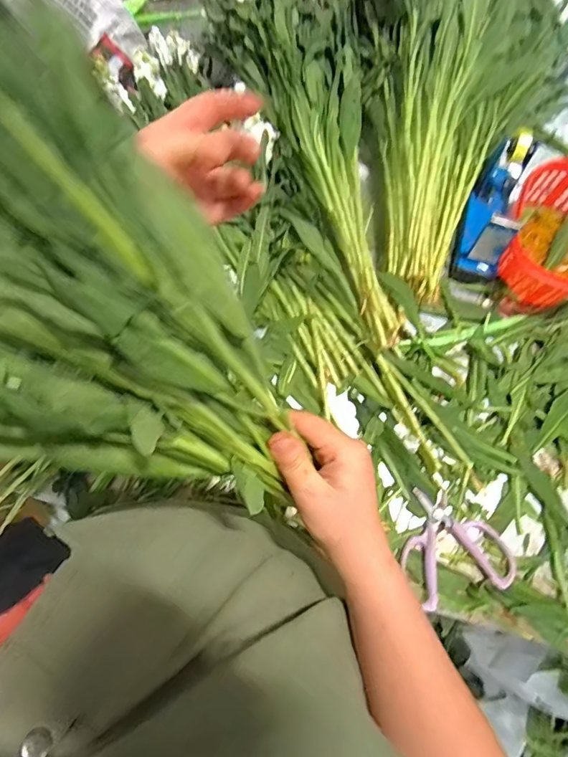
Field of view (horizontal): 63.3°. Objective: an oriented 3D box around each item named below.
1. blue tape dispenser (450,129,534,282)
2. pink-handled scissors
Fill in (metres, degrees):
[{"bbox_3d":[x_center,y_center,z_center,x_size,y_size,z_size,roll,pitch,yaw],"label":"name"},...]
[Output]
[{"bbox_3d":[0.300,-0.241,0.655,0.067,0.115,0.177,20,75,3],"label":"blue tape dispenser"},{"bbox_3d":[0.215,0.220,0.571,0.134,0.022,0.133,16,75,2],"label":"pink-handled scissors"}]

